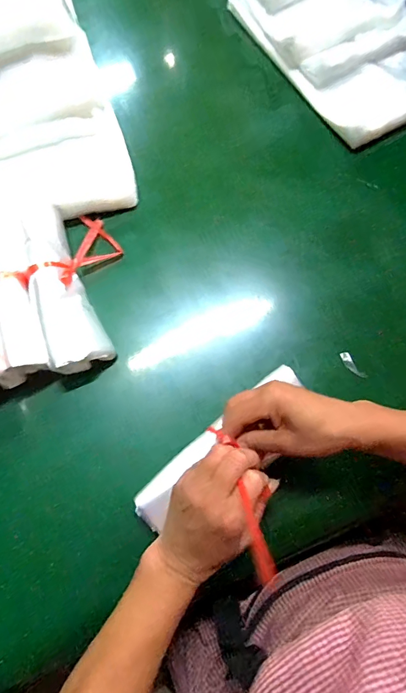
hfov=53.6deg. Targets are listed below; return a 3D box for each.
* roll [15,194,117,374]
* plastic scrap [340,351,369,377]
[{"bbox_3d":[-0.163,-0.075,0.454,0.057,0.048,0.206,-20,73,-8],"label":"roll"},{"bbox_3d":[0.171,0.022,0.456,0.011,0.009,0.038,-39,77,-13],"label":"plastic scrap"}]

